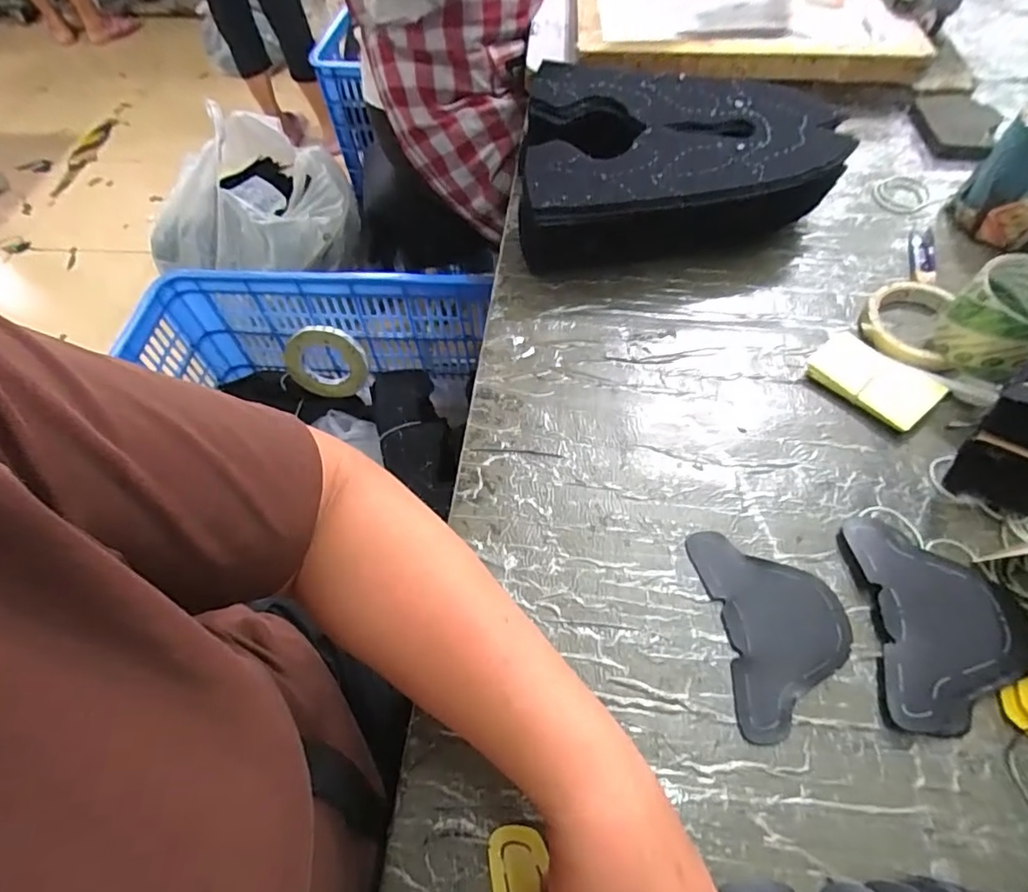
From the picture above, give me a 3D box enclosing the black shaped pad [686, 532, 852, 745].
[{"bbox_3d":[0.178,0.118,0.373,0.087,0.004,0.131,-7,57,-1],"label":"black shaped pad"}]

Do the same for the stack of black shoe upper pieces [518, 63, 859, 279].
[{"bbox_3d":[0.151,-0.292,0.578,0.301,0.101,0.214,-10,58,-3],"label":"stack of black shoe upper pieces"}]

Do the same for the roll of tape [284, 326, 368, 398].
[{"bbox_3d":[-0.320,-0.144,0.958,0.122,0.141,0.034,-26,48,2],"label":"roll of tape"}]

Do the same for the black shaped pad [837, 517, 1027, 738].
[{"bbox_3d":[0.285,0.114,0.366,0.102,0.012,0.135,2,58,4],"label":"black shaped pad"}]

